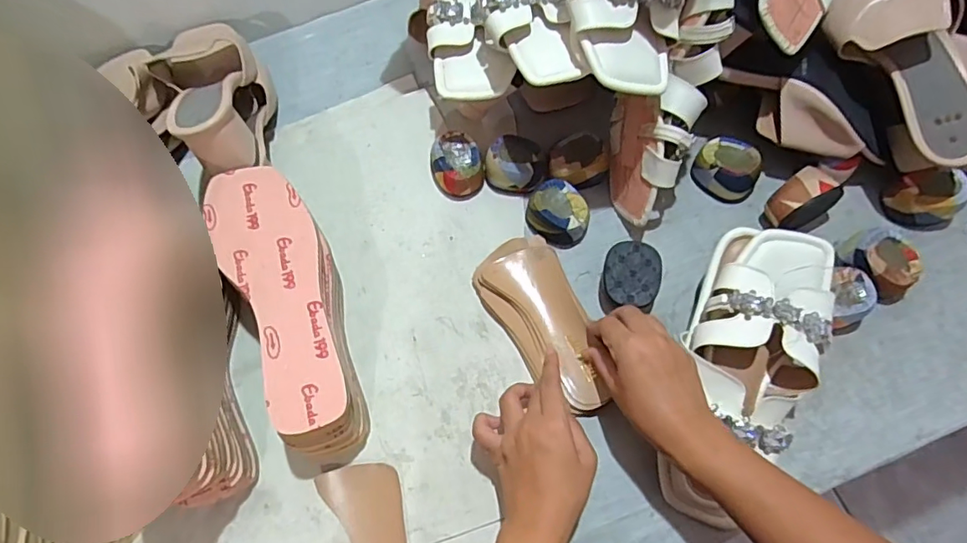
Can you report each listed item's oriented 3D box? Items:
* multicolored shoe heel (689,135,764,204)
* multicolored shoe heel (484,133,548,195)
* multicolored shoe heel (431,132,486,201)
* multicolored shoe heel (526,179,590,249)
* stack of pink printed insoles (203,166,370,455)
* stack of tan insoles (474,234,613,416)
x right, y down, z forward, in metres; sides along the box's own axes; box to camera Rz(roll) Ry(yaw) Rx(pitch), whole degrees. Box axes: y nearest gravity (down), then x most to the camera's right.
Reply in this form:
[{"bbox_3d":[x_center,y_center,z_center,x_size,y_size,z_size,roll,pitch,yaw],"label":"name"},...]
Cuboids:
[{"bbox_3d":[0.242,-0.103,0.529,0.061,0.039,0.048,34,74,15],"label":"multicolored shoe heel"},{"bbox_3d":[0.032,-0.109,0.543,0.060,0.035,0.045,-1,69,3],"label":"multicolored shoe heel"},{"bbox_3d":[-0.027,-0.106,0.542,0.050,0.040,0.054,-13,69,-2],"label":"multicolored shoe heel"},{"bbox_3d":[0.074,-0.057,0.525,0.047,0.035,0.058,-43,73,-13],"label":"multicolored shoe heel"},{"bbox_3d":[-0.162,0.030,0.473,0.086,0.089,0.256,-24,70,-6],"label":"stack of pink printed insoles"},{"bbox_3d":[0.055,0.044,0.483,0.077,0.036,0.171,-26,70,-7],"label":"stack of tan insoles"}]

